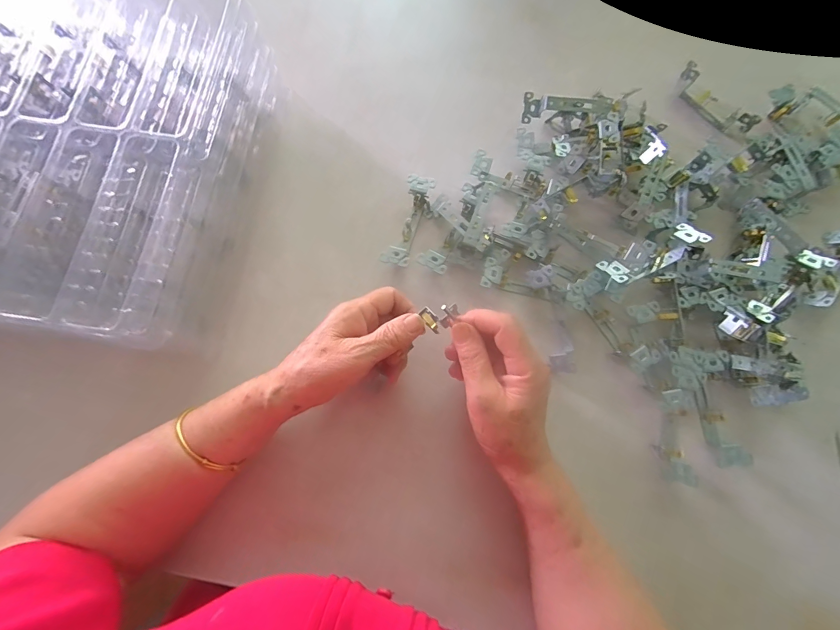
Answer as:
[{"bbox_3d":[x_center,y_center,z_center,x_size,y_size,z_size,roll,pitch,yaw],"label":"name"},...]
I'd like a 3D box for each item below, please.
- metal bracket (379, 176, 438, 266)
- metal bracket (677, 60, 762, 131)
[{"bbox_3d":[-0.010,-0.099,0.387,0.031,0.027,0.103,17,77,4],"label":"metal bracket"},{"bbox_3d":[0.348,-0.254,0.419,0.021,0.030,0.103,-35,79,-8],"label":"metal bracket"}]

